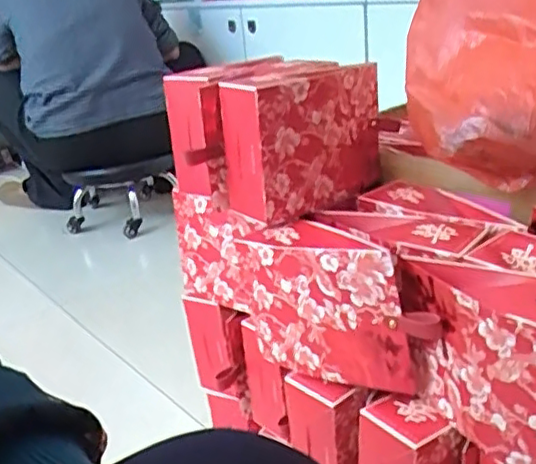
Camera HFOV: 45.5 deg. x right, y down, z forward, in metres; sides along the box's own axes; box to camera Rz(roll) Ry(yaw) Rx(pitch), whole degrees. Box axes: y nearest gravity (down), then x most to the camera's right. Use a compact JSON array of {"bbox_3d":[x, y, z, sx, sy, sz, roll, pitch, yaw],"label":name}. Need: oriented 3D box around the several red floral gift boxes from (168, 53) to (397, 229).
[{"bbox_3d":[0.011,-0.112,0.717,0.191,0.140,0.169,-22,27,-35],"label":"several red floral gift boxes"}]

